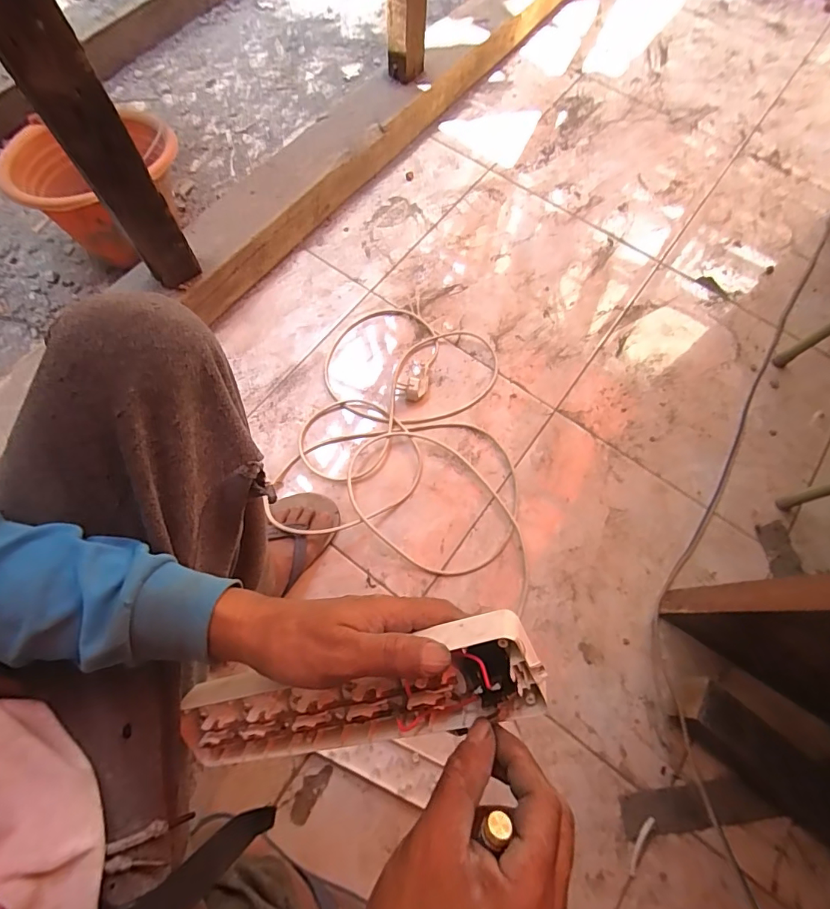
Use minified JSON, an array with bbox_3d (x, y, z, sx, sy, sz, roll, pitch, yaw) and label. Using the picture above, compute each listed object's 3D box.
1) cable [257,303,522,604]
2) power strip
[{"bbox_3d":[0.019,-0.028,0.731,0.407,0.038,0.402,15,70,3],"label":"cable"},{"bbox_3d":[-0.050,0.163,0.301,0.270,0.035,0.059,-22,70,20],"label":"power strip"}]

